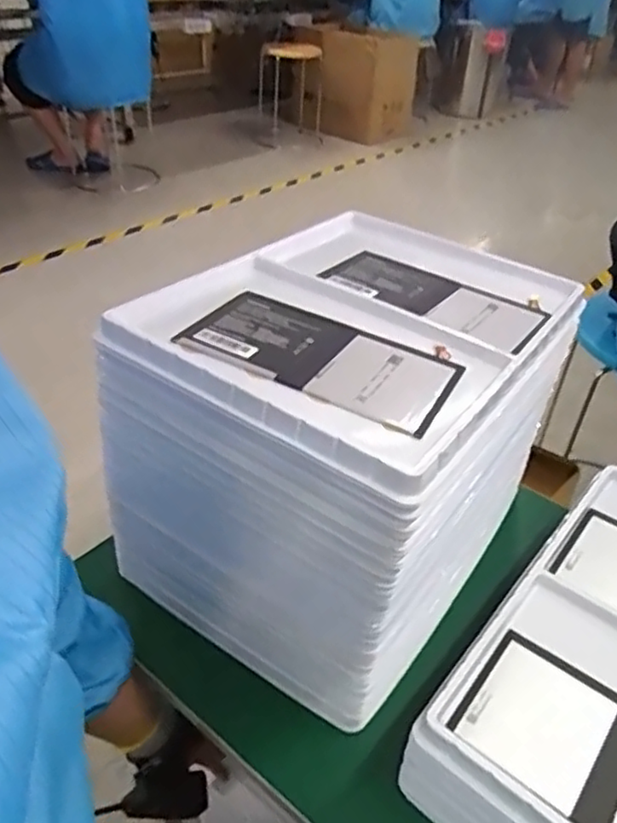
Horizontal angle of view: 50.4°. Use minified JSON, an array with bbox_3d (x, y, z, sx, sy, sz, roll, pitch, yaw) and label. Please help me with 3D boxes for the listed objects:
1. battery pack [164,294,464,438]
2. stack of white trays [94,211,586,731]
[{"bbox_3d":[0.008,-0.040,0.433,0.170,0.009,0.099,17,39,18],"label":"battery pack"},{"bbox_3d":[0.037,0.010,0.545,0.236,0.224,0.328,24,41,25],"label":"stack of white trays"}]

